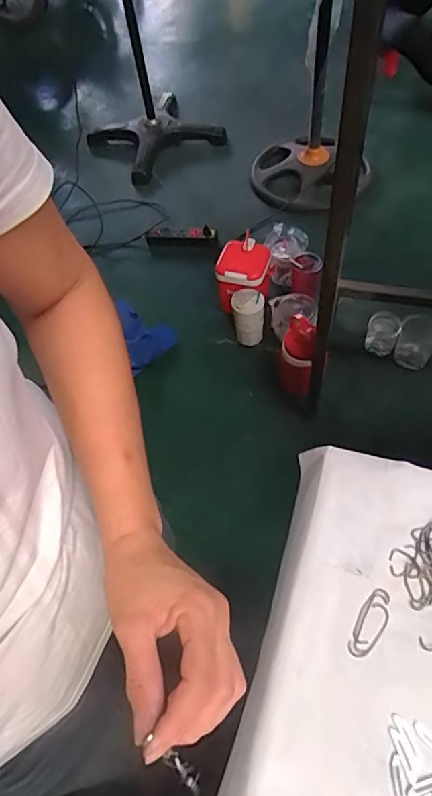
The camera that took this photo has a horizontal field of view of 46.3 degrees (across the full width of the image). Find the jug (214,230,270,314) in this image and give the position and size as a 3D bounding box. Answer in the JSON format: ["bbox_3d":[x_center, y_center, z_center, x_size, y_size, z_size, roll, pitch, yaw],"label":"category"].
[{"bbox_3d":[0.094,-0.381,1.642,0.188,0.182,0.217,13,59,15],"label":"jug"}]

